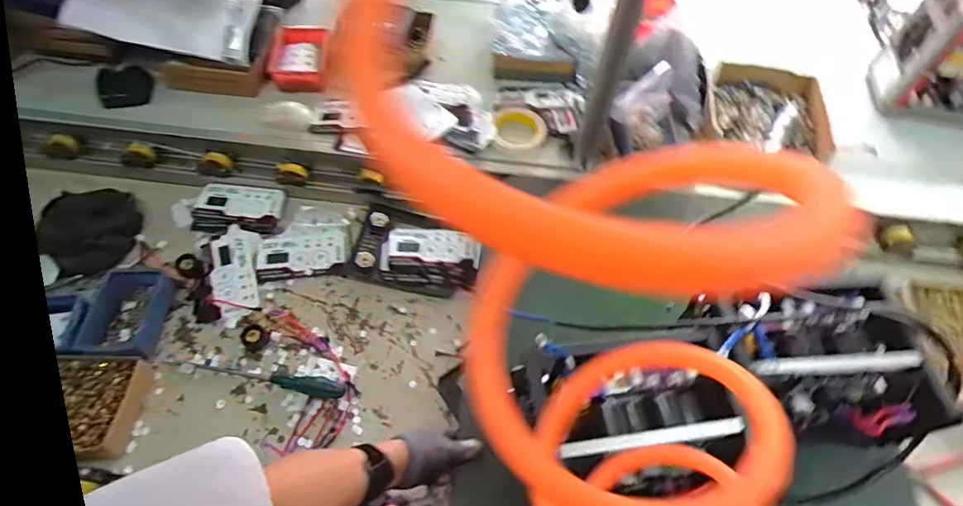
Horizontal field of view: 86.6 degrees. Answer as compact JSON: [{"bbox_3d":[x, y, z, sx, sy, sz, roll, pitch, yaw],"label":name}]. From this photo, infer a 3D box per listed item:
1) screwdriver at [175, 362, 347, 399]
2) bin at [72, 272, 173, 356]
[{"bbox_3d":[-0.331,0.189,0.769,0.249,0.028,0.027,7,58,3],"label":"screwdriver"},{"bbox_3d":[-0.548,0.095,0.794,0.102,0.046,0.141,4,58,1],"label":"bin"}]

